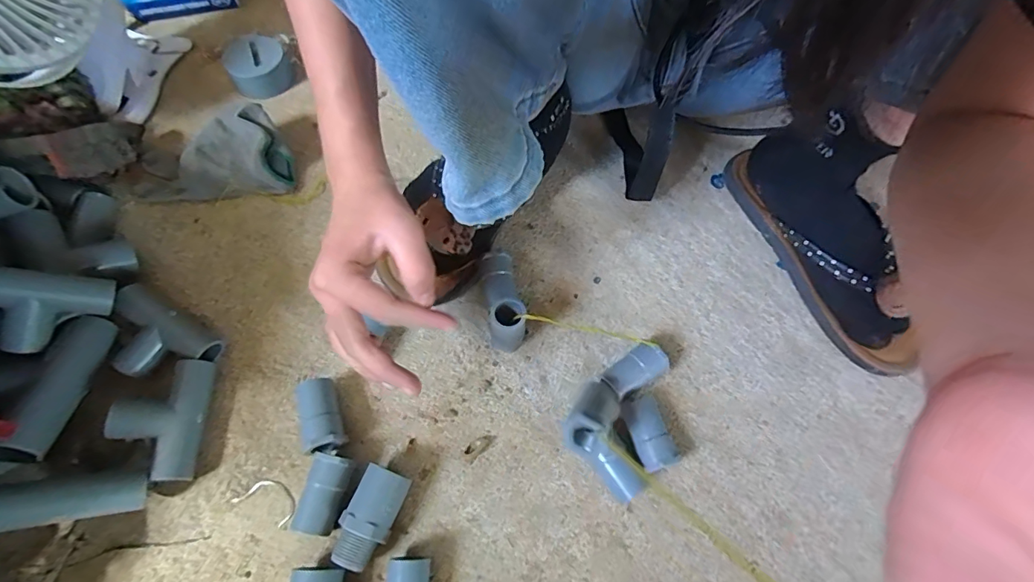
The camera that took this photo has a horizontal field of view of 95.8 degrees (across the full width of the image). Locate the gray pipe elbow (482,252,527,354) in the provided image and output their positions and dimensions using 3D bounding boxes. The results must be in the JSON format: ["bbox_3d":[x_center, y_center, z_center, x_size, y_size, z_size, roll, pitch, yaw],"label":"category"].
[{"bbox_3d":[-0.012,0.006,0.397,0.029,0.050,0.083,-5,66,-4],"label":"gray pipe elbow"}]

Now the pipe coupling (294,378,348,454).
[{"bbox_3d":[-0.150,0.095,0.360,0.026,0.031,0.053,-18,67,-10],"label":"pipe coupling"}]

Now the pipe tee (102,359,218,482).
[{"bbox_3d":[-0.264,0.095,0.347,0.058,0.027,0.081,17,60,-28],"label":"pipe tee"}]

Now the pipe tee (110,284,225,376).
[{"bbox_3d":[-0.291,0.040,0.375,0.086,0.042,0.057,29,68,11],"label":"pipe tee"}]

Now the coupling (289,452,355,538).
[{"bbox_3d":[-0.138,0.147,0.338,0.029,0.029,0.052,15,66,5],"label":"coupling"}]

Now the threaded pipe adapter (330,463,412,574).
[{"bbox_3d":[-0.103,0.160,0.331,0.033,0.031,0.064,19,66,7],"label":"threaded pipe adapter"}]

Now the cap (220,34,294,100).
[{"bbox_3d":[-0.286,-0.248,0.515,0.063,0.034,0.069,1,66,-2],"label":"cap"}]

